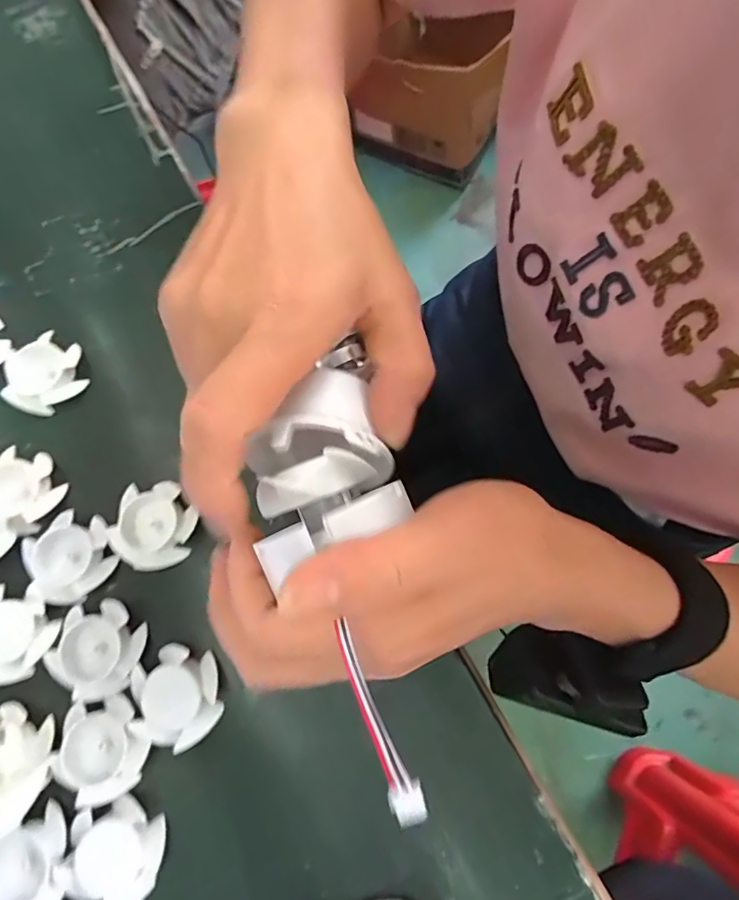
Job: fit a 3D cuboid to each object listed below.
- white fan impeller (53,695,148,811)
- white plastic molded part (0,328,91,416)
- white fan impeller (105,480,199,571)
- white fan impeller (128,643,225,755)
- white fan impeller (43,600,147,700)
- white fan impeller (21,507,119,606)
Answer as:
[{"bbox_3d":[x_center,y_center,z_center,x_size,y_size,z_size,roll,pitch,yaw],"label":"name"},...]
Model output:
[{"bbox_3d":[-0.116,0.130,0.235,0.036,0.013,0.040,12,73,4],"label":"white fan impeller"},{"bbox_3d":[-0.171,-0.040,0.281,0.038,0.011,0.037,-21,74,-6],"label":"white plastic molded part"},{"bbox_3d":[-0.103,0.037,0.261,0.037,0.015,0.041,22,74,6],"label":"white fan impeller"},{"bbox_3d":[-0.086,0.109,0.239,0.037,0.013,0.041,-7,73,-2],"label":"white fan impeller"},{"bbox_3d":[-0.124,0.090,0.245,0.037,0.010,0.040,0,73,0],"label":"white fan impeller"},{"bbox_3d":[-0.142,0.050,0.256,0.037,0.010,0.038,-30,75,-9],"label":"white fan impeller"}]

